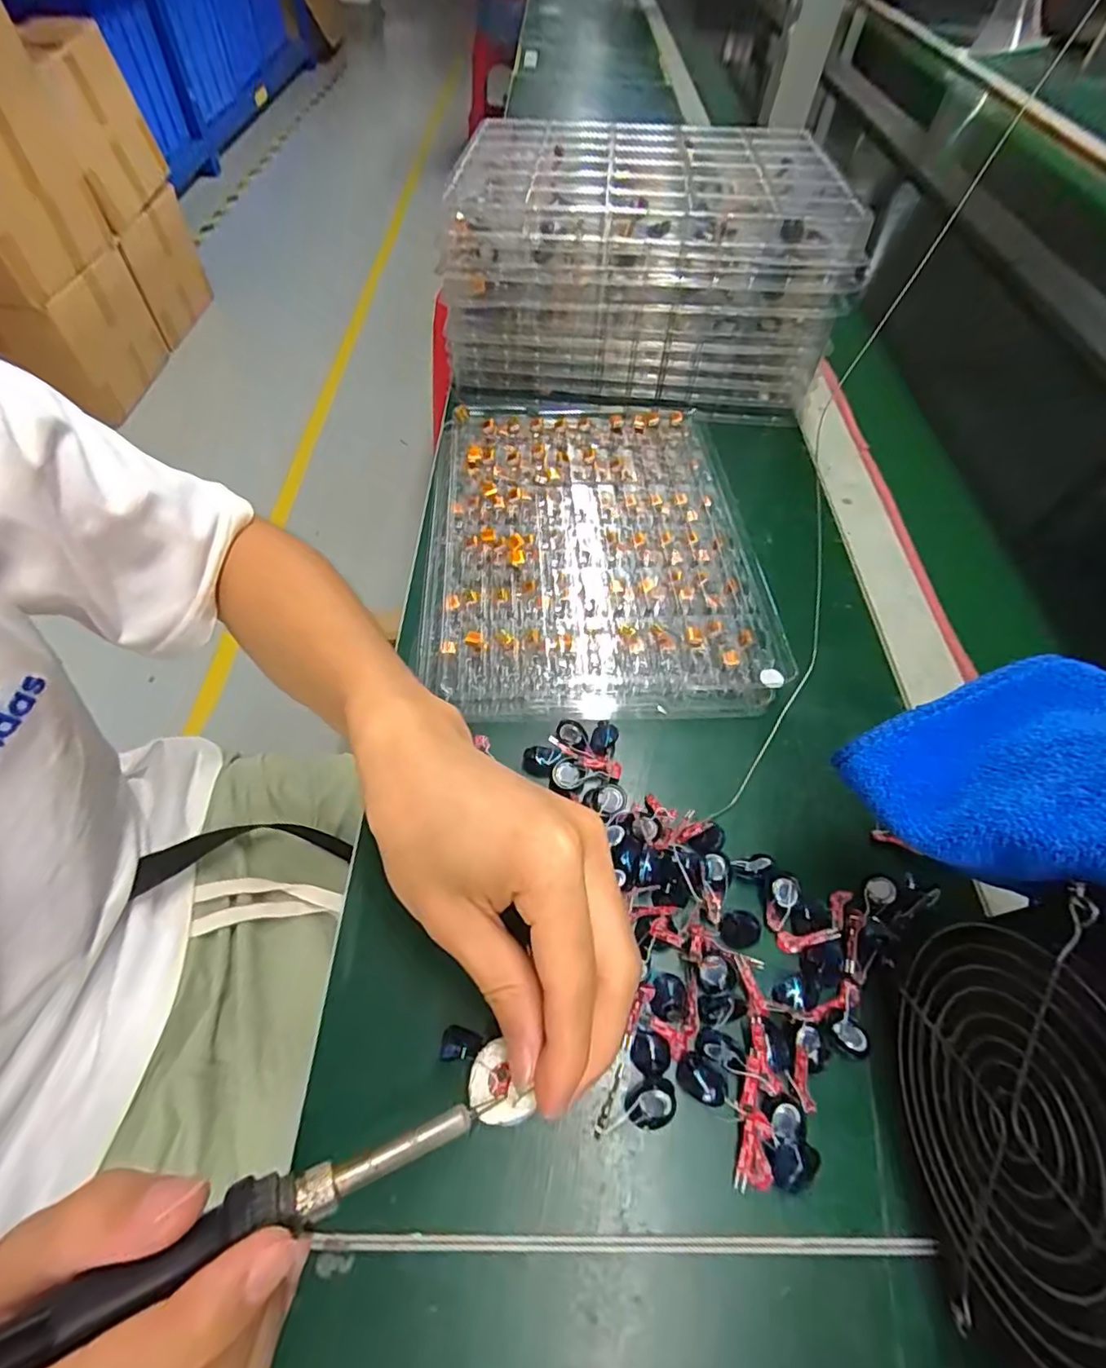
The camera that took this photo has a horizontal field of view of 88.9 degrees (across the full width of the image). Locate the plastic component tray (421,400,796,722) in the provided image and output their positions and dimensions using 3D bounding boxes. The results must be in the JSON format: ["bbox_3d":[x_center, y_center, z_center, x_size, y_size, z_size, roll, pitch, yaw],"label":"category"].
[{"bbox_3d":[0.023,-0.100,0.372,0.202,0.017,0.265,-1,58,-5],"label":"plastic component tray"}]

